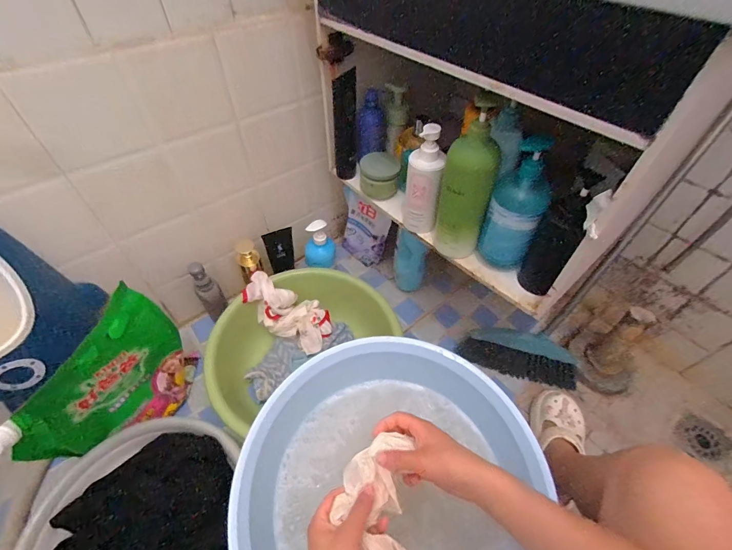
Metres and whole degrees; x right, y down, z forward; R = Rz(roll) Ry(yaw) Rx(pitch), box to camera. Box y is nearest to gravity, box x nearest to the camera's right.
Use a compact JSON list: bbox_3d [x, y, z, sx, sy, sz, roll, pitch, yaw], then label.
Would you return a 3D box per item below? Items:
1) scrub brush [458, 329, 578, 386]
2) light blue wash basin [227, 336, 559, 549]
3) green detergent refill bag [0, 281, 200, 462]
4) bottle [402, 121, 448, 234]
[{"bbox_3d":[0.369,0.194,0.823,0.275,0.064,0.096,15,52,13],"label":"scrub brush"},{"bbox_3d":[0.034,0.279,0.452,0.361,0.111,0.368,0,50,0],"label":"light blue wash basin"},{"bbox_3d":[-0.433,0.202,0.607,0.059,0.301,0.269,14,52,12],"label":"green detergent refill bag"},{"bbox_3d":[0.099,-0.159,0.597,0.059,0.191,0.065,6,50,6],"label":"bottle"}]

